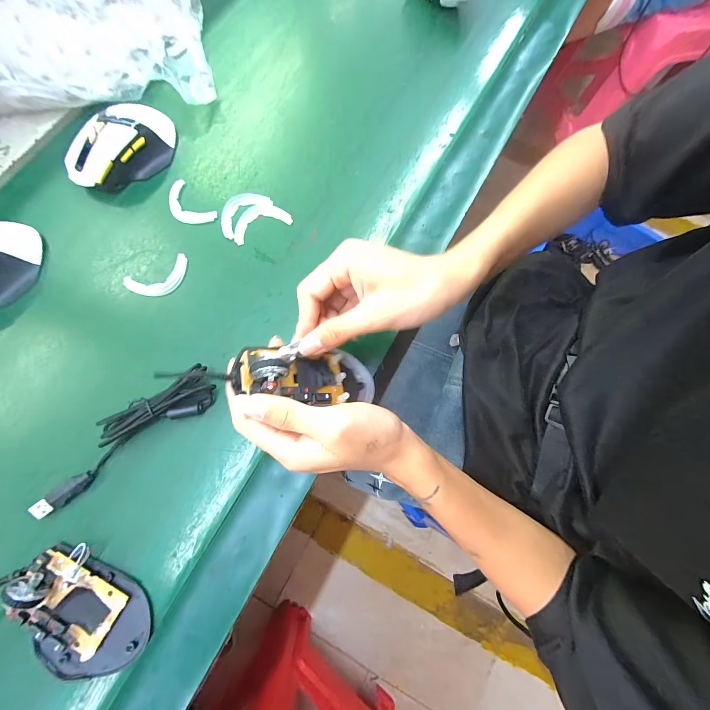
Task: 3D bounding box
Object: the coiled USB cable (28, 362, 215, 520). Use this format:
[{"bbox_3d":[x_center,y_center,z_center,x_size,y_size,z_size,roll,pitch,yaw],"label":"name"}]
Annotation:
[{"bbox_3d":[-0.198,0.068,0.275,0.167,0.022,0.040,-35,79,-10],"label":"coiled USB cable"}]

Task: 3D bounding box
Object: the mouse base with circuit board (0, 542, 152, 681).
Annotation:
[{"bbox_3d":[-0.212,0.199,0.235,0.104,0.031,0.072,34,77,7],"label":"mouse base with circuit board"}]

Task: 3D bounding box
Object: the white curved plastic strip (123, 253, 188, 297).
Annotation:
[{"bbox_3d":[-0.197,-0.076,0.321,0.063,0.004,0.034,-28,78,-9],"label":"white curved plastic strip"}]

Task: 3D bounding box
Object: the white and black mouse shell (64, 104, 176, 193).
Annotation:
[{"bbox_3d":[-0.251,-0.228,0.342,0.123,0.041,0.069,-42,80,-12],"label":"white and black mouse shell"}]

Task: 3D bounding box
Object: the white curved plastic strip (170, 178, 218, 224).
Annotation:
[{"bbox_3d":[-0.182,-0.162,0.346,0.061,0.006,0.034,43,78,9],"label":"white curved plastic strip"}]

